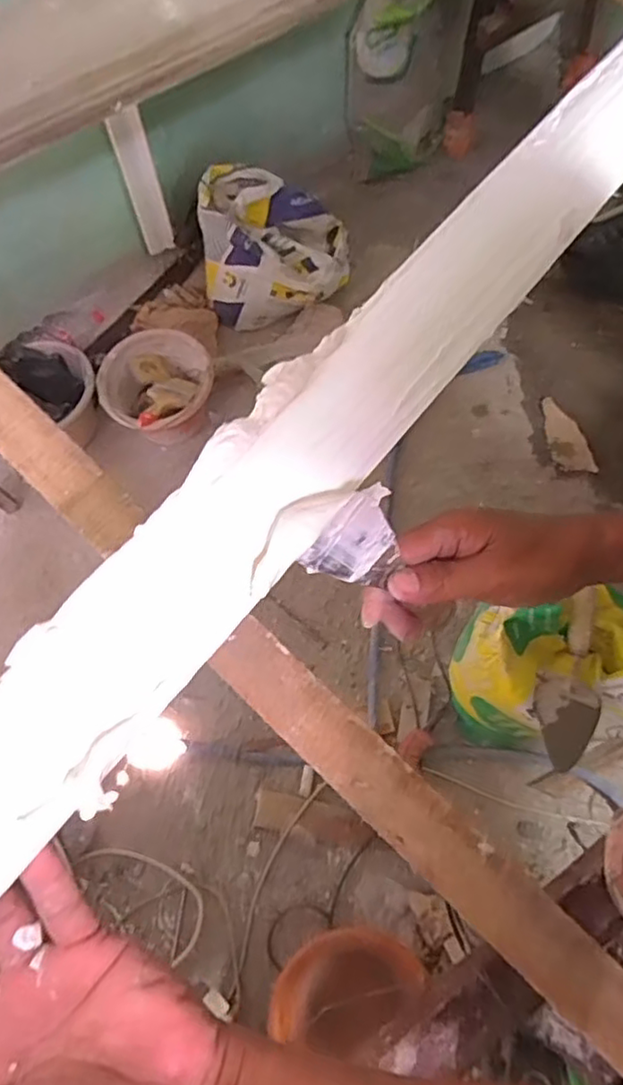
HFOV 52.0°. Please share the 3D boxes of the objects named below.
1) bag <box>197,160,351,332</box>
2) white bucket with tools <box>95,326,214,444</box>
[{"bbox_3d":[-0.085,-0.703,1.537,0.350,0.281,0.233,-7,69,-1],"label":"bag"},{"bbox_3d":[-0.347,-0.348,1.464,0.248,0.168,0.244,0,69,1],"label":"white bucket with tools"}]

